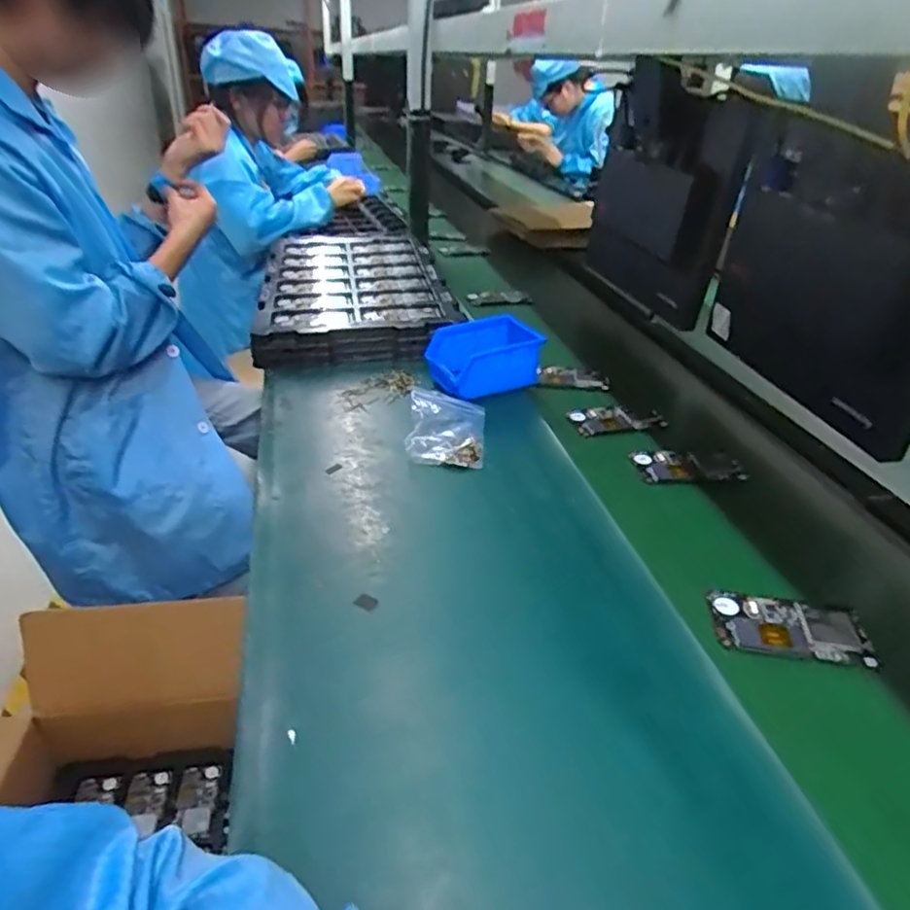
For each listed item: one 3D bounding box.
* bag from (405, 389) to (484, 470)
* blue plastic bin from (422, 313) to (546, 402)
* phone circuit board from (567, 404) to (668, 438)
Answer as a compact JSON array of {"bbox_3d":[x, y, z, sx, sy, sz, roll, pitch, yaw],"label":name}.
[{"bbox_3d":[-0.010,-0.034,0.789,0.091,0.010,0.138,11,41,-6],"label":"bag"},{"bbox_3d":[0.039,-0.139,0.905,0.143,0.081,0.114,-10,30,-28],"label":"blue plastic bin"},{"bbox_3d":[0.214,-0.050,0.860,0.124,0.011,0.063,-8,40,-15],"label":"phone circuit board"}]

